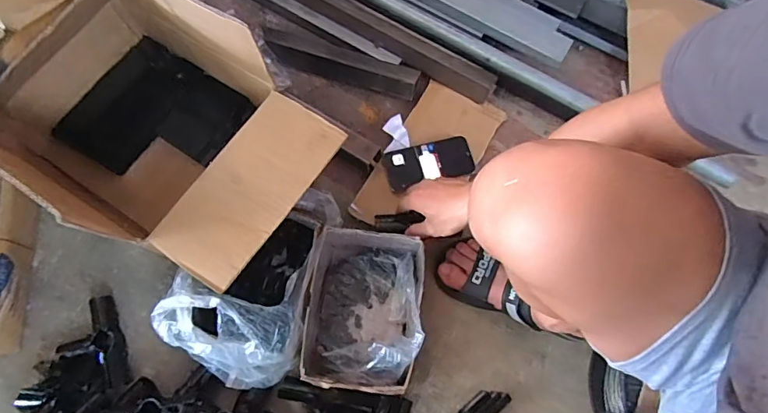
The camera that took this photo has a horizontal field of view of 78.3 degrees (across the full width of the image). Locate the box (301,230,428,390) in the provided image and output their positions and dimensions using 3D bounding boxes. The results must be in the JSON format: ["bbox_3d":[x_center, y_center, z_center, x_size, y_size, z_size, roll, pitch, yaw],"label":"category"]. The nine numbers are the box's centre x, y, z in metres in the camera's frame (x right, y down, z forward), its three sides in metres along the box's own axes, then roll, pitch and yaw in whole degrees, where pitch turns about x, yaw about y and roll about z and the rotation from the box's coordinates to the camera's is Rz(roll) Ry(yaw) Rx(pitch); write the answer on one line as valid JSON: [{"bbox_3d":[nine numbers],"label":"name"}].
[{"bbox_3d":[-0.026,0.144,0.661,0.152,0.106,0.206,3,72,1],"label":"box"}]

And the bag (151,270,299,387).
[{"bbox_3d":[-0.205,0.167,0.614,0.183,0.094,0.127,15,73,5],"label":"bag"}]

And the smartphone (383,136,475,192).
[{"bbox_3d":[0.074,-0.074,0.776,0.139,0.015,0.068,-14,73,-5],"label":"smartphone"}]

